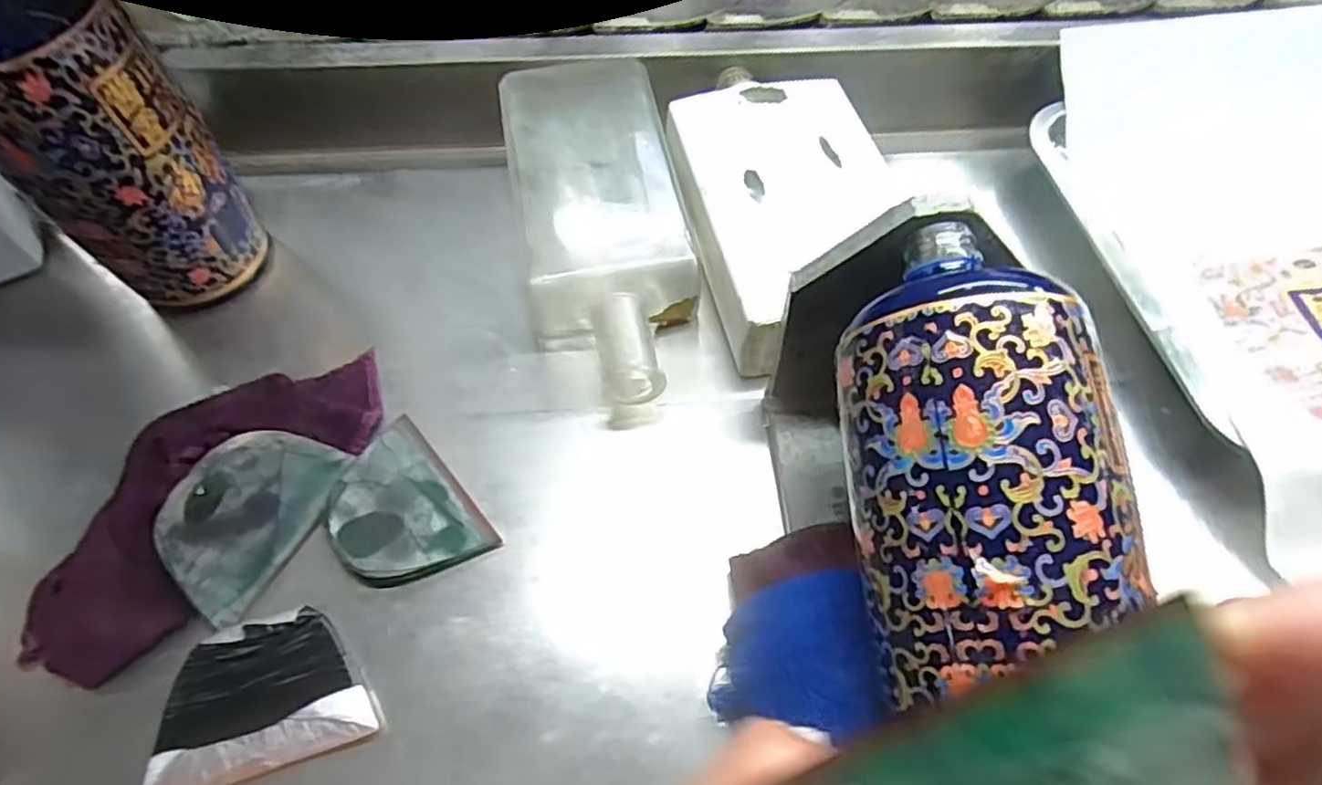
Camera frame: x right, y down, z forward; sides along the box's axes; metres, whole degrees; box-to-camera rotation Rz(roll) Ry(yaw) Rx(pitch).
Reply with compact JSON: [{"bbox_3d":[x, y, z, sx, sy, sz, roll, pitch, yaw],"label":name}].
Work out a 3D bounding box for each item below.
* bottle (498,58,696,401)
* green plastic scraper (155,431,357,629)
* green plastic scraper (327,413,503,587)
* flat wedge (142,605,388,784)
[{"bbox_3d":[-0.033,-0.097,0.403,0.092,0.044,0.233,-9,63,-6],"label":"bottle"},{"bbox_3d":[-0.186,0.052,0.321,0.053,0.004,0.084,39,64,-19],"label":"green plastic scraper"},{"bbox_3d":[-0.122,0.055,0.334,0.058,0.009,0.080,-36,69,-18],"label":"green plastic scraper"},{"bbox_3d":[-0.163,0.122,0.292,0.082,0.012,0.061,-19,64,-10],"label":"flat wedge"}]

